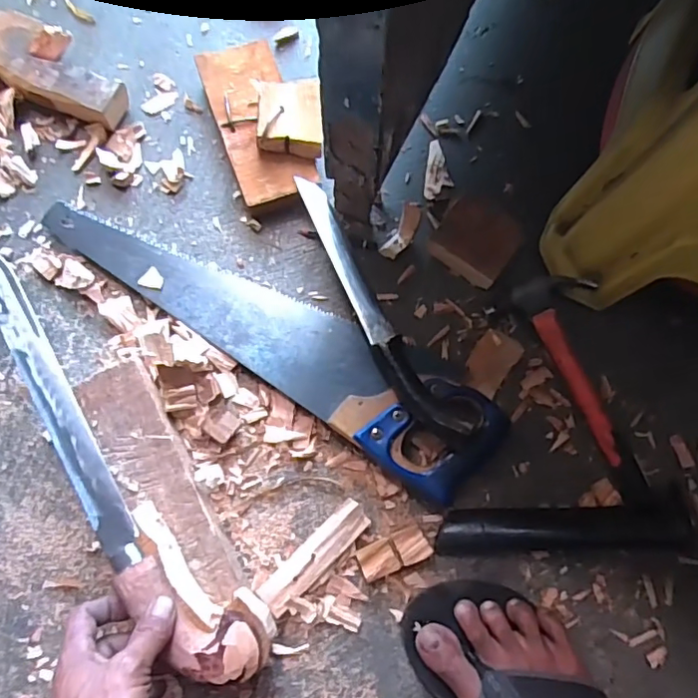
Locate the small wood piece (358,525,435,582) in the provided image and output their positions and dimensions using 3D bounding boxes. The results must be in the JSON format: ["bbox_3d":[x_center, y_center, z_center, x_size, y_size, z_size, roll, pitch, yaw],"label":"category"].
[{"bbox_3d":[0.040,0.185,0.500,0.064,0.020,0.029,-23,80,-4],"label":"small wood piece"}]

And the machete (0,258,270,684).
[{"bbox_3d":[-0.211,0.085,0.460,0.064,0.026,0.421,-35,79,-6],"label":"machete"}]

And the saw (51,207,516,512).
[{"bbox_3d":[-0.084,-0.021,0.532,0.481,0.040,0.109,30,81,6],"label":"saw"}]

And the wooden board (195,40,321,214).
[{"bbox_3d":[-0.096,-0.230,0.577,0.083,0.038,0.175,-20,80,-4],"label":"wooden board"}]

